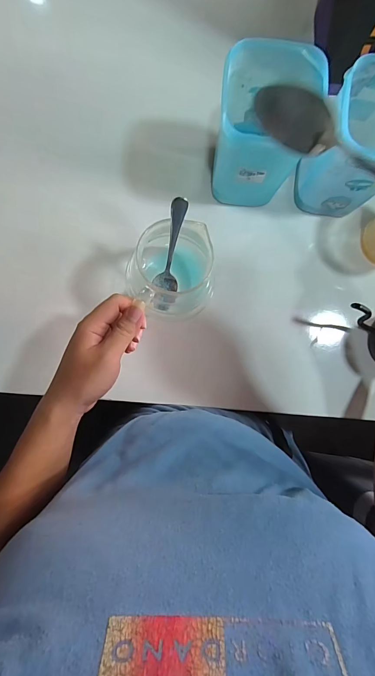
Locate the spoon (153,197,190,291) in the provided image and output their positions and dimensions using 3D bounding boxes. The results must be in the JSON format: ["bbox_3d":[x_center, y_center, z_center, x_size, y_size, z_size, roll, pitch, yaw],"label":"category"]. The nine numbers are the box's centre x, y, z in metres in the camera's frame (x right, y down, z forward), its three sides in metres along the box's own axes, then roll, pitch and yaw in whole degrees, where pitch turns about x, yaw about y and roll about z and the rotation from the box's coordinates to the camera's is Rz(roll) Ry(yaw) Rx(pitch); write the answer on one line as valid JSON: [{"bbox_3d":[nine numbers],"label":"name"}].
[{"bbox_3d":[-0.017,-0.095,0.358,0.027,0.115,0.013,14,50,-2],"label":"spoon"}]

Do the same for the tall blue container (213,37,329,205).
[{"bbox_3d":[0.082,-0.226,0.385,0.097,0.149,0.104,4,87,-3],"label":"tall blue container"}]

